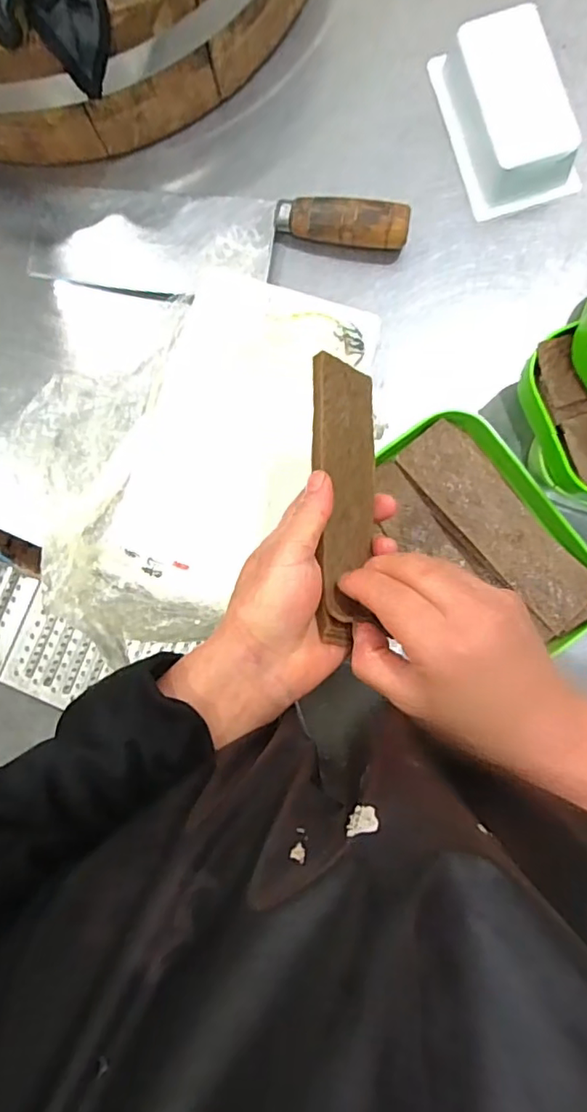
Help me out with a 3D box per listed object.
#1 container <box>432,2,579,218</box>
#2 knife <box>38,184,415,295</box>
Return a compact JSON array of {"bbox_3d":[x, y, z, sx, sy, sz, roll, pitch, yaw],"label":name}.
[{"bbox_3d":[0.167,-0.349,0.448,0.082,0.043,0.142,-19,86,1],"label":"container"},{"bbox_3d":[-0.070,-0.255,0.458,0.307,0.031,0.091,9,87,3],"label":"knife"}]

